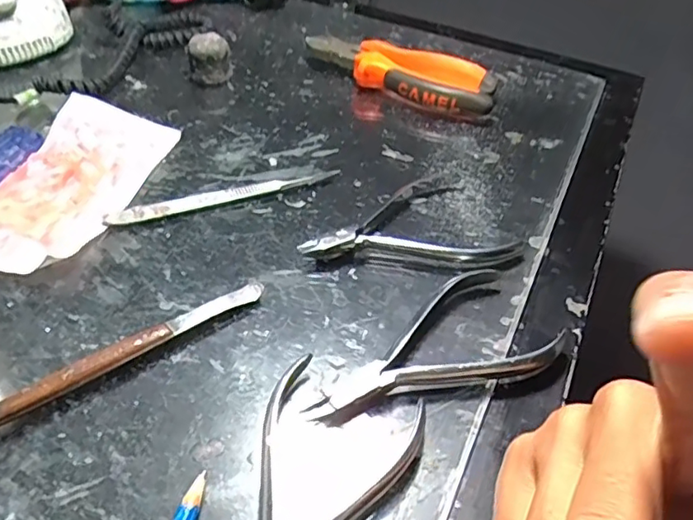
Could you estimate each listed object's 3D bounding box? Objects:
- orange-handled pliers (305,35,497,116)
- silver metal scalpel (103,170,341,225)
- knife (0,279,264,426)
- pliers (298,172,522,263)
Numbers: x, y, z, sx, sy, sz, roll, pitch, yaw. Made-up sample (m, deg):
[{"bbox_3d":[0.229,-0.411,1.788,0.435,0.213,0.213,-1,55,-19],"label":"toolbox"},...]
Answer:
[{"bbox_3d":[0.040,-0.145,0.455,0.152,0.027,0.053,24,46,17],"label":"orange-handled pliers"},{"bbox_3d":[-0.068,-0.038,0.344,0.136,0.006,0.011,-16,48,-22],"label":"silver metal scalpel"},{"bbox_3d":[-0.105,0.046,0.250,0.163,0.011,0.012,-29,54,-31],"label":"knife"},{"bbox_3d":[0.036,-0.029,0.341,0.118,0.012,0.083,2,44,-4],"label":"pliers"}]

